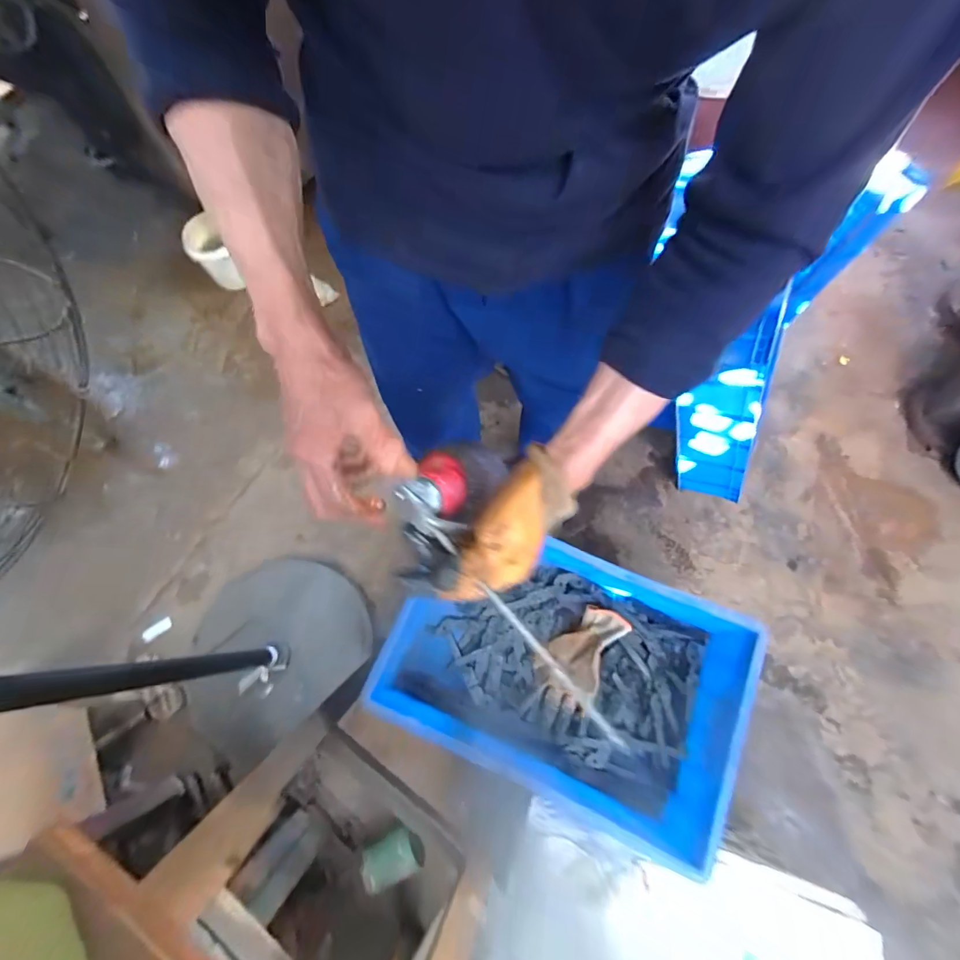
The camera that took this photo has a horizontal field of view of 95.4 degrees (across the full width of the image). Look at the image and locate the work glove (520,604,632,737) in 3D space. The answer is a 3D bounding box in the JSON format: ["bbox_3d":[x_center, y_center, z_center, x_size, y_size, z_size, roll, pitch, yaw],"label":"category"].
[{"bbox_3d":[0.154,0.309,0.732,0.109,0.023,0.210,23,78,30],"label":"work glove"}]

